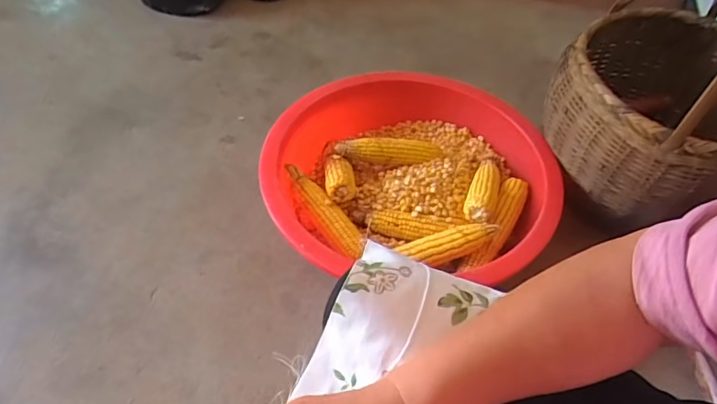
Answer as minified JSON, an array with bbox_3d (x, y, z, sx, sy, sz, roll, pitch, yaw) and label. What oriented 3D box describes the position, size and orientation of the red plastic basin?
[{"bbox_3d":[0.089,-0.038,0.938,0.488,0.158,0.448,2,50,-3],"label":"red plastic basin"}]

